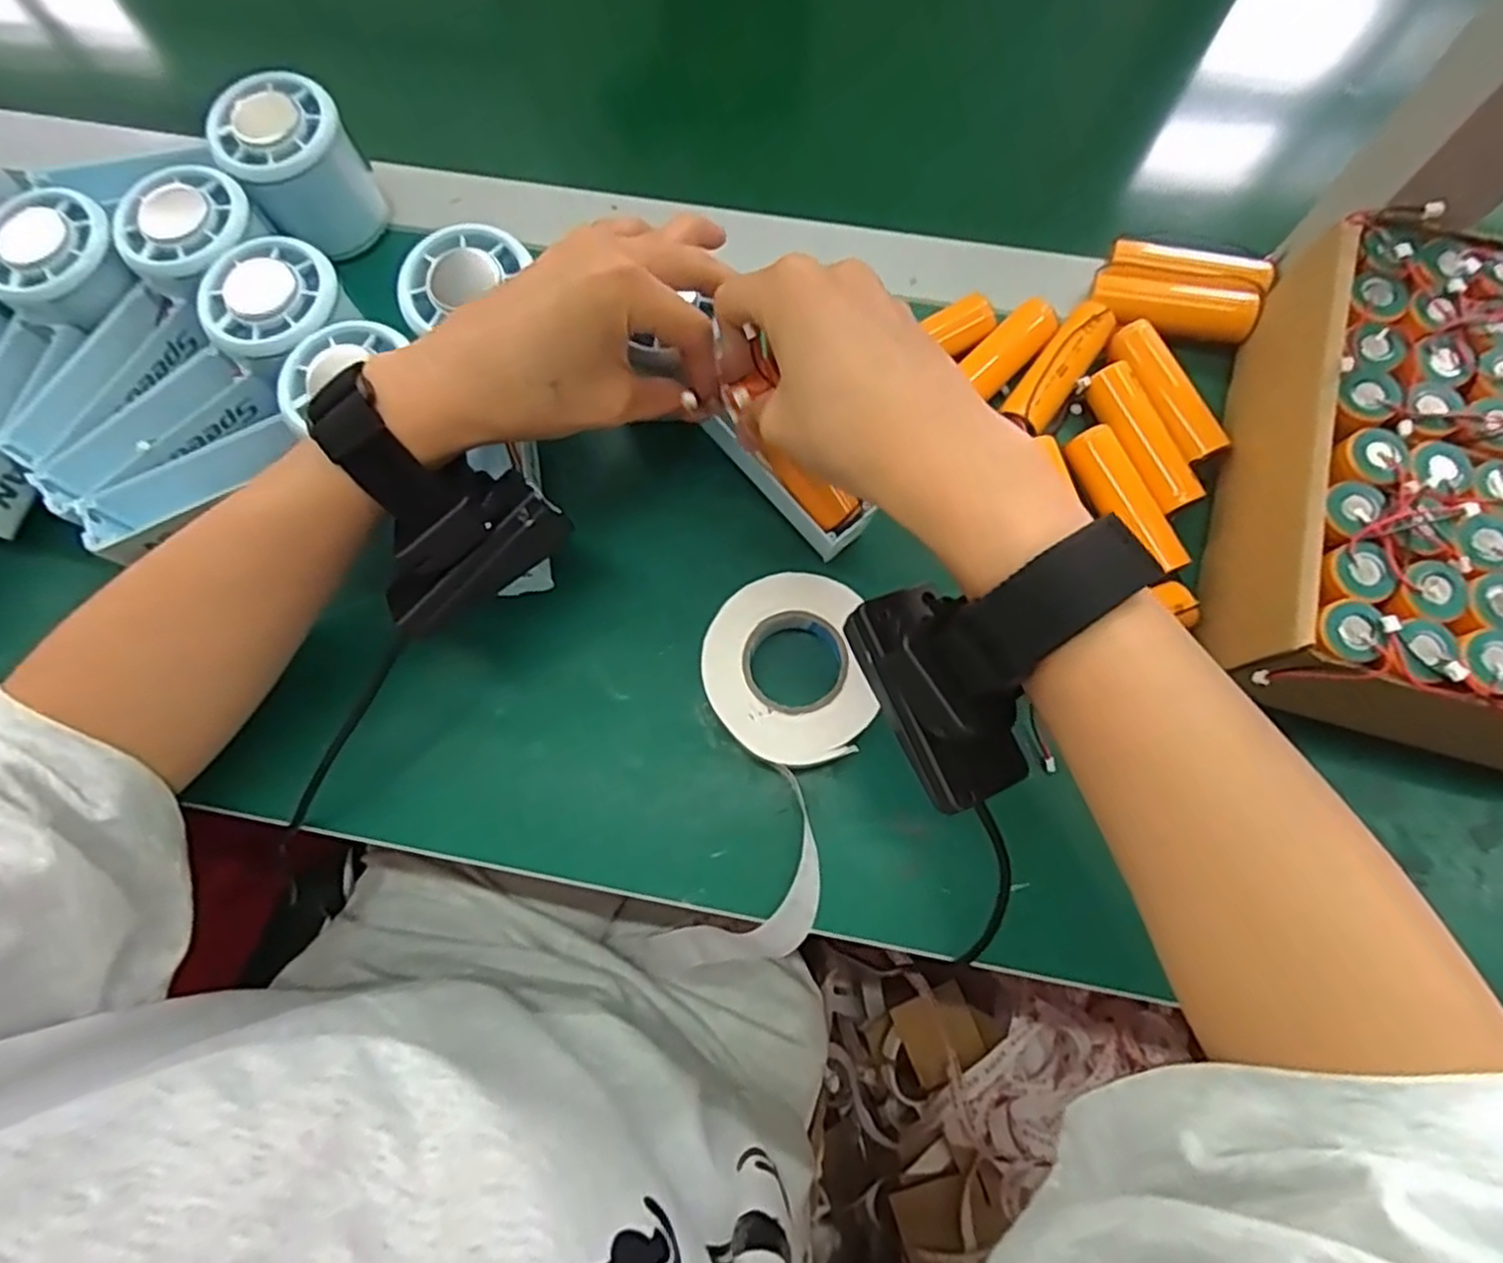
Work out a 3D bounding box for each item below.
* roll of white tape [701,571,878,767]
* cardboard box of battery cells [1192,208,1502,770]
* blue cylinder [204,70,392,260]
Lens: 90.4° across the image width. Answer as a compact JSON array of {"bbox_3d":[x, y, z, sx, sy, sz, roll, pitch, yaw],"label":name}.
[{"bbox_3d":[0.014,0.018,0.315,0.065,0.025,0.078,-7,75,-1],"label":"roll of white tape"},{"bbox_3d":[0.293,-0.039,0.288,0.200,0.071,0.202,15,76,5],"label":"cardboard box of battery cells"},{"bbox_3d":[-0.215,-0.220,0.363,0.057,0.059,0.059,-35,77,-8],"label":"blue cylinder"}]

